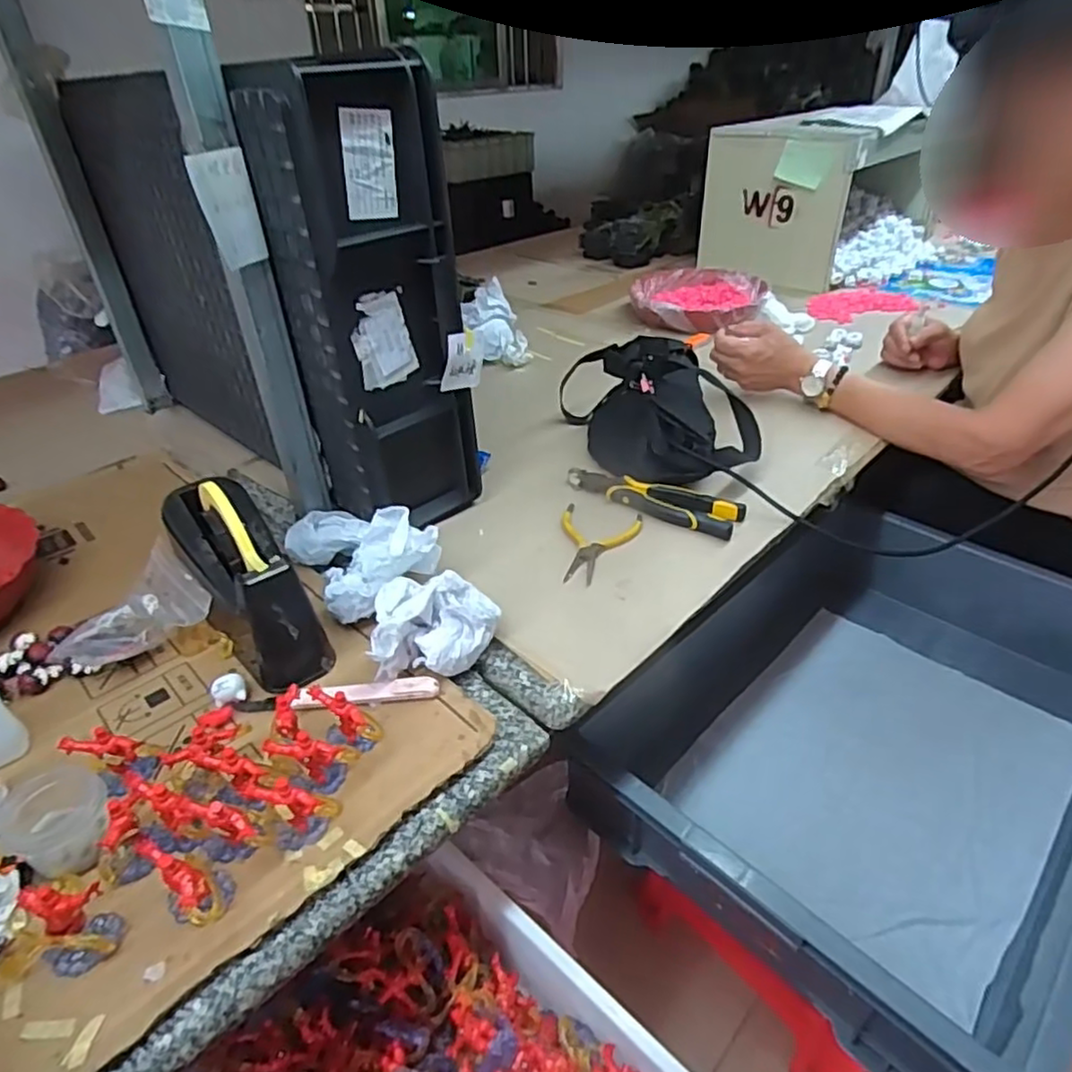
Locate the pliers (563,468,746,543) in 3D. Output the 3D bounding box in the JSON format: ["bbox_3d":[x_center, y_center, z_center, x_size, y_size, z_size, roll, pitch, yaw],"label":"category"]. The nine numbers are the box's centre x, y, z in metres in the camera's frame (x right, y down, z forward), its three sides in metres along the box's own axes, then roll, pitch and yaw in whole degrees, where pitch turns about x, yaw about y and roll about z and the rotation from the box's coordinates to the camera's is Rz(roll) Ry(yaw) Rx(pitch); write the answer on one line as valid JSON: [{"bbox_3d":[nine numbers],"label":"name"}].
[{"bbox_3d":[0.124,-0.043,0.729,0.195,0.014,0.058,21,41,29],"label":"pliers"}]

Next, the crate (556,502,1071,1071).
[{"bbox_3d":[0.383,0.200,0.741,0.621,0.140,0.403,-30,44,-34],"label":"crate"}]

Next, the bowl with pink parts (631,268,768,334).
[{"bbox_3d":[0.298,-0.438,1.260,0.244,0.054,0.277,9,36,15],"label":"bowl with pink parts"}]

